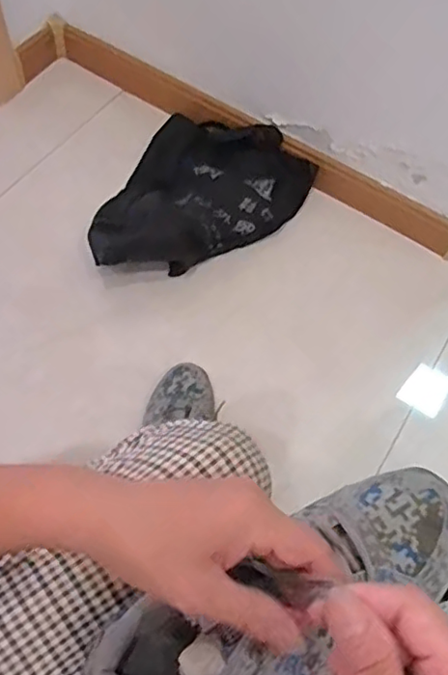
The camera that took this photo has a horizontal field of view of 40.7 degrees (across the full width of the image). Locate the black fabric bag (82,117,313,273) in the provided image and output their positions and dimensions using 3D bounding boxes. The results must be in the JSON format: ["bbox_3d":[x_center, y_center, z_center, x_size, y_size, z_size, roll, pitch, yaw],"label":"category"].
[{"bbox_3d":[-0.035,-0.237,1.043,0.315,0.099,0.386,20,62,7],"label":"black fabric bag"}]

